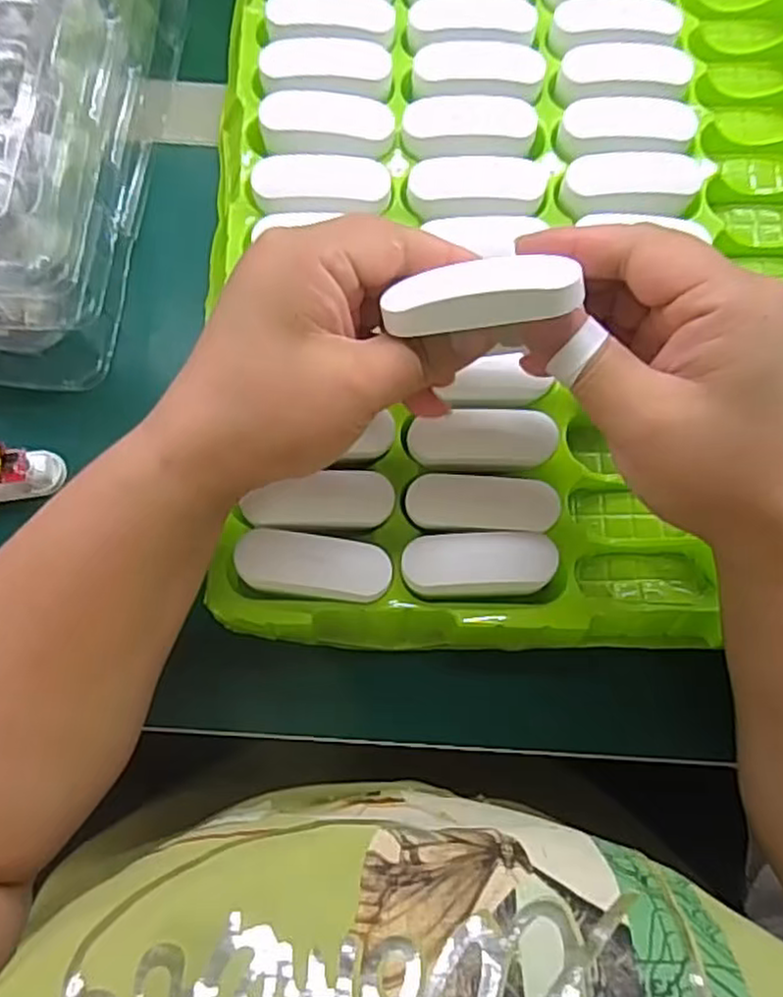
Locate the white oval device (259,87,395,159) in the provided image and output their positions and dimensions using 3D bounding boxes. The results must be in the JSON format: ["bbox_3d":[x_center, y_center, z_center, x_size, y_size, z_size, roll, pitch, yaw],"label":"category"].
[{"bbox_3d":[-0.031,-0.184,0.350,0.063,0.012,0.029,0,77,-1],"label":"white oval device"}]

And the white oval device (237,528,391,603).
[{"bbox_3d":[-0.033,0.029,0.306,0.064,0.014,0.026,7,77,0],"label":"white oval device"}]

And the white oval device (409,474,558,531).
[{"bbox_3d":[0.040,0.002,0.314,0.065,0.008,0.024,4,77,0],"label":"white oval device"}]

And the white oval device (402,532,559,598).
[{"bbox_3d":[0.038,0.028,0.307,0.064,0.013,0.026,0,77,-1],"label":"white oval device"}]

